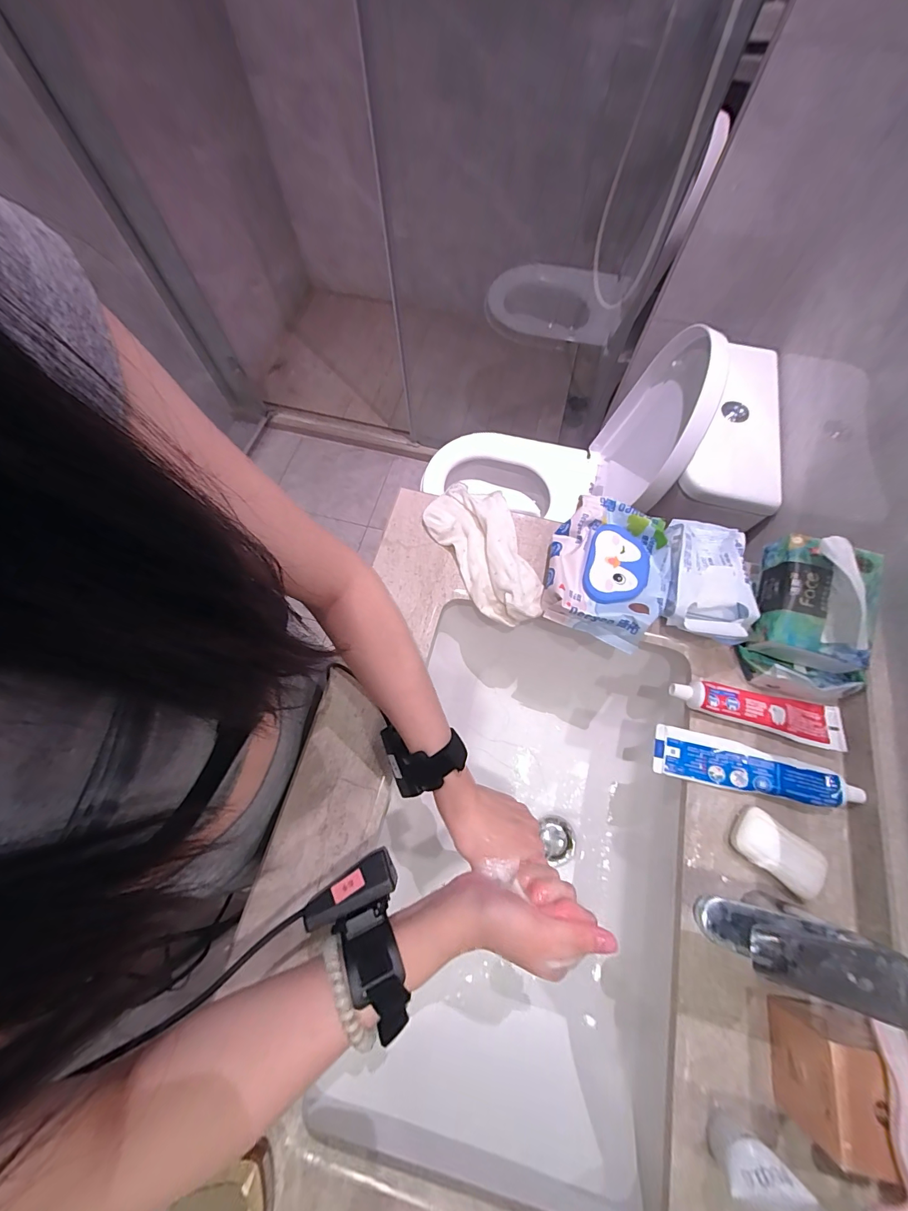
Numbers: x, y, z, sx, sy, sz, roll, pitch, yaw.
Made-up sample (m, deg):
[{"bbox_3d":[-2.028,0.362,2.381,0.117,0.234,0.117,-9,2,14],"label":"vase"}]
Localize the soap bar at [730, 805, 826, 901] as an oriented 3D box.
[{"bbox_3d":[0.320,0.243,0.401,0.077,0.024,0.046,36,73,12],"label":"soap bar"}]

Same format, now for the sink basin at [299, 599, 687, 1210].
[{"bbox_3d":[0.093,0.289,0.498,0.334,0.170,0.522,13,70,5],"label":"sink basin"}]

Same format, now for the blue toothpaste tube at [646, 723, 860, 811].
[{"bbox_3d":[0.318,0.173,0.425,0.190,0.034,0.050,13,70,5],"label":"blue toothpaste tube"}]

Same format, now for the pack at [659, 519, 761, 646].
[{"bbox_3d":[0.301,-0.035,0.483,0.097,0.044,0.164,12,70,4],"label":"pack"}]

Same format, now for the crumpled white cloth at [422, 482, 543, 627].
[{"bbox_3d":[0.037,-0.076,0.521,0.103,0.027,0.214,-21,71,-8],"label":"crumpled white cloth"}]

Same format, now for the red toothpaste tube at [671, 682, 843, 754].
[{"bbox_3d":[0.336,0.118,0.453,0.178,0.024,0.046,12,70,4],"label":"red toothpaste tube"}]

